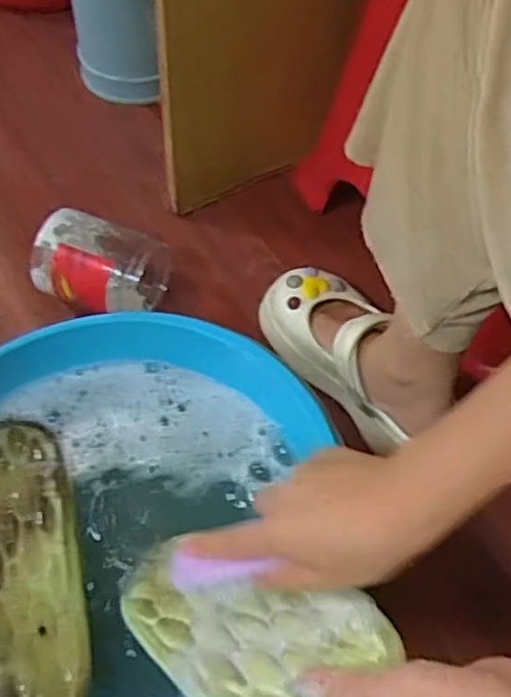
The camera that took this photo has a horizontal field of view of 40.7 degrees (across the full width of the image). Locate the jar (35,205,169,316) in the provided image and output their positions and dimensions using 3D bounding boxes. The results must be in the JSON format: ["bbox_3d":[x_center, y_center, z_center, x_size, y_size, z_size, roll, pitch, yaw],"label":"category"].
[{"bbox_3d":[-0.169,-0.087,0.753,0.124,0.091,0.093,20,59,9],"label":"jar"}]

